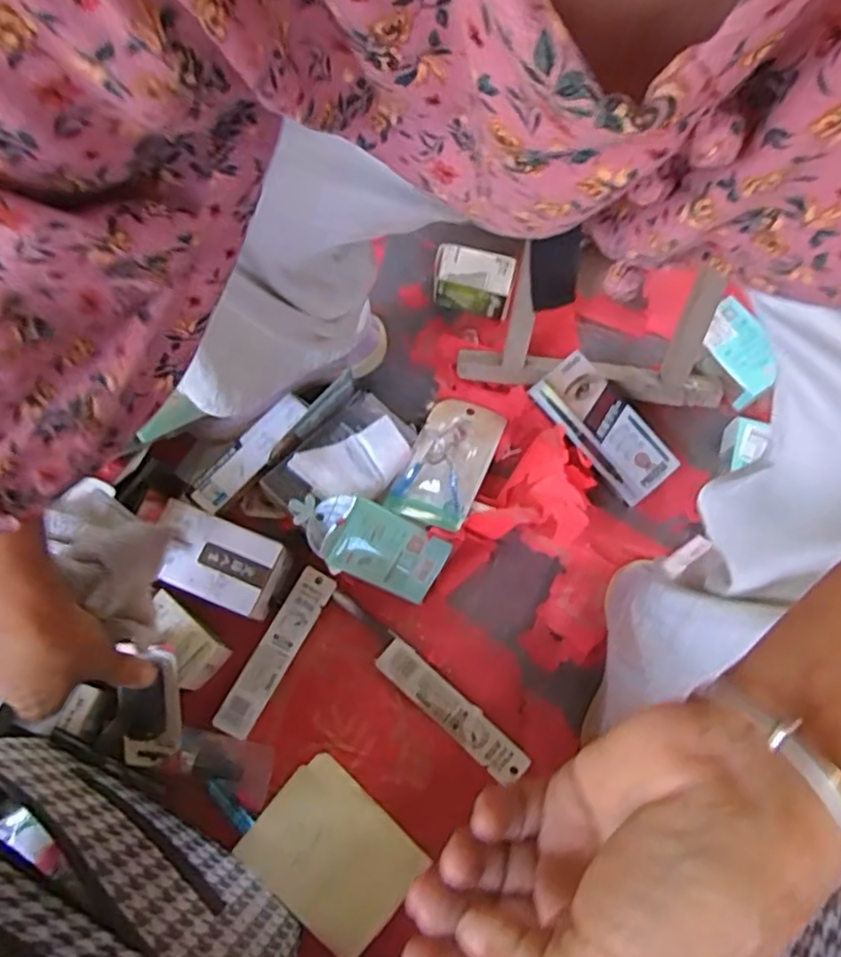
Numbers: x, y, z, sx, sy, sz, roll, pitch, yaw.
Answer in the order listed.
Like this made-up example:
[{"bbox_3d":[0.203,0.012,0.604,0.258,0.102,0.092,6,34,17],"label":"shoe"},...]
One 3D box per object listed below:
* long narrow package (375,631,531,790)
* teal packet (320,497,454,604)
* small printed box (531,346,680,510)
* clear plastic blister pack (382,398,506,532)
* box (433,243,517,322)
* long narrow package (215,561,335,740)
[{"bbox_3d":[0.029,0.220,0.624,0.170,0.010,0.036,41,76,11],"label":"long narrow package"},{"bbox_3d":[-0.032,0.070,0.631,0.112,0.011,0.071,27,95,-13],"label":"teal packet"},{"bbox_3d":[0.193,-0.054,0.688,0.073,0.015,0.163,-40,87,-1],"label":"small printed box"},{"bbox_3d":[0.030,-0.023,0.681,0.081,0.023,0.158,23,56,5],"label":"clear plastic blister pack"},{"bbox_3d":[0.058,-0.223,0.743,0.088,0.053,0.057,10,73,2],"label":"box"},{"bbox_3d":[-0.139,0.165,0.629,0.037,0.007,0.167,32,78,-7],"label":"long narrow package"}]

